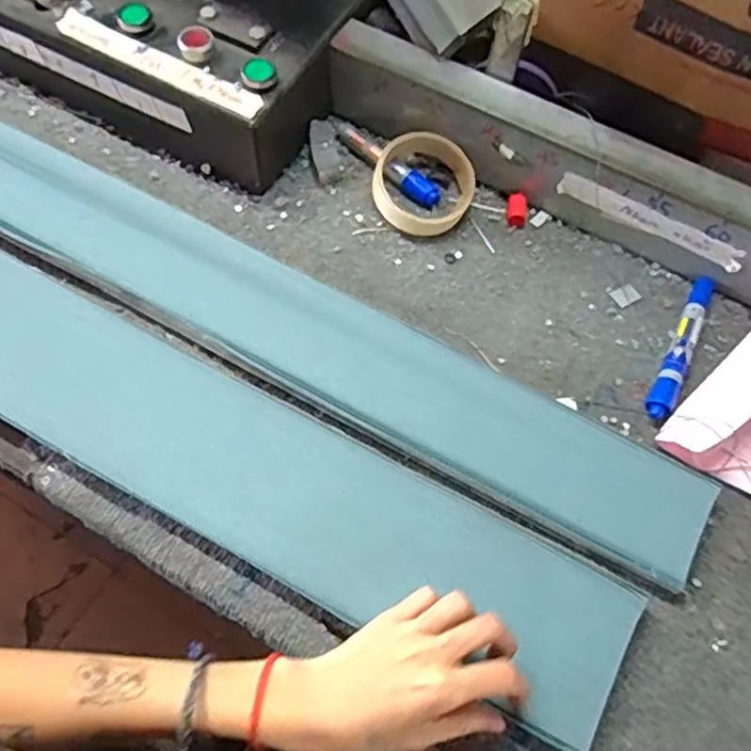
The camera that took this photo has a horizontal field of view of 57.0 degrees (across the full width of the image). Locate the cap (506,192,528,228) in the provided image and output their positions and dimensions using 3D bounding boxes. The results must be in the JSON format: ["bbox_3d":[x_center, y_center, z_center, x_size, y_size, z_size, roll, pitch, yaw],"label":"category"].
[{"bbox_3d":[0.124,-0.145,0.605,0.017,0.013,0.029,1,65,-1],"label":"cap"}]

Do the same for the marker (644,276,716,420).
[{"bbox_3d":[0.244,-0.025,0.549,0.019,0.019,0.140,27,67,11],"label":"marker"}]

